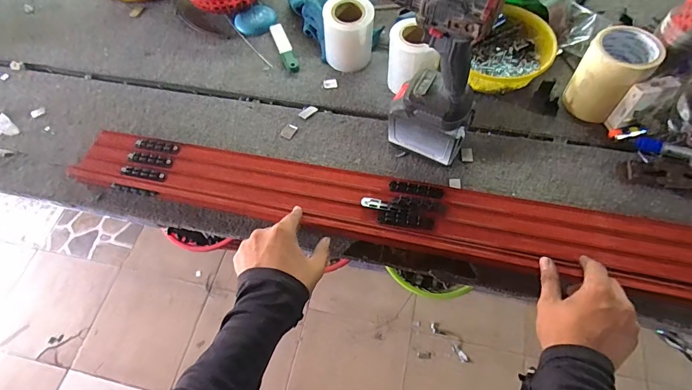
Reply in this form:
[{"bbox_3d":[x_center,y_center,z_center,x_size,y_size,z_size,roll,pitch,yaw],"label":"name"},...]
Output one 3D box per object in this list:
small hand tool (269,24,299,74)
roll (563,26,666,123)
[{"bbox_3d":[-0.122,-0.292,0.798,0.027,0.007,0.144,-19,61,-7],"label":"small hand tool"},{"bbox_3d":[0.414,-0.185,0.638,0.091,0.119,0.090,-1,61,2],"label":"roll"}]

